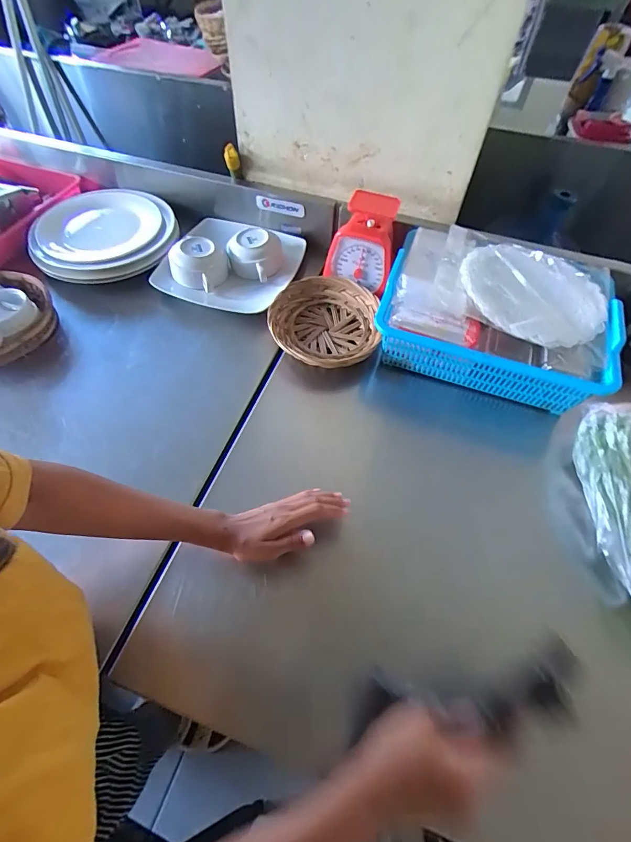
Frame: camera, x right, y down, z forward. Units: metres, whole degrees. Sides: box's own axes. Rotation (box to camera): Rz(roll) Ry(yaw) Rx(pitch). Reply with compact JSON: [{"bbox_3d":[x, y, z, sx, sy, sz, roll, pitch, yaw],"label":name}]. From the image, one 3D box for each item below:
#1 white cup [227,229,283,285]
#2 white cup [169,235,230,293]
[{"bbox_3d":[-0.115,-0.321,0.775,0.102,0.058,0.095,1,57,-1],"label":"white cup"},{"bbox_3d":[-0.221,-0.293,0.755,0.089,0.058,0.086,1,57,-1],"label":"white cup"}]

